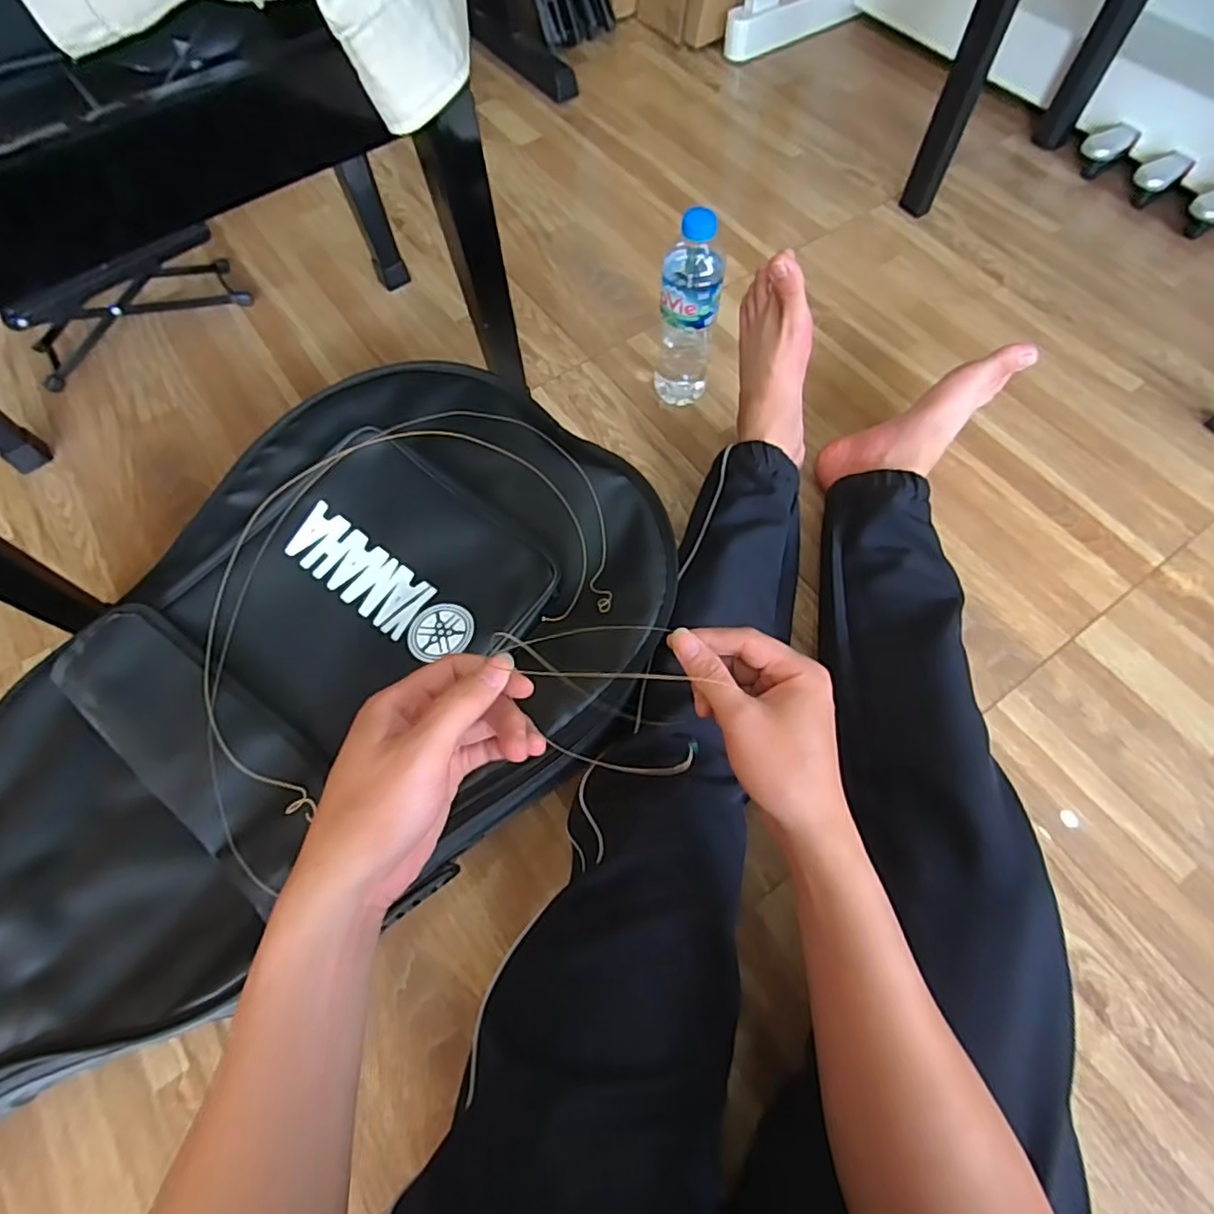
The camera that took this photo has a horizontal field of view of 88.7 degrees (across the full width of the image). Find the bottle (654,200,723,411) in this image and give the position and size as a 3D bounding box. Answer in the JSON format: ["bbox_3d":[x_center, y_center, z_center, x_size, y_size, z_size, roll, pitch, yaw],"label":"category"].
[{"bbox_3d":[0.087,-0.311,0.666,0.060,0.210,0.056,2,64,2],"label":"bottle"}]

